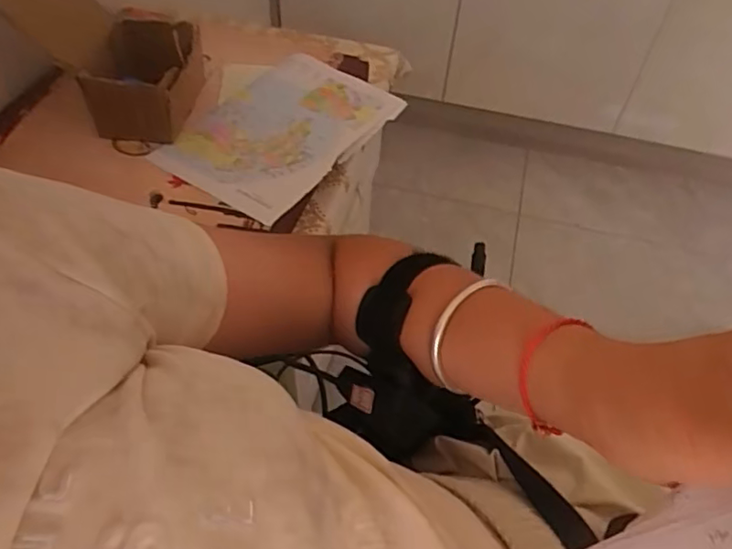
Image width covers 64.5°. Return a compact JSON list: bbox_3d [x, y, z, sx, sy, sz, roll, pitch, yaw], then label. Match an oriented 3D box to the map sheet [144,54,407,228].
[{"bbox_3d":[-0.100,-0.165,0.627,0.196,0.025,0.215,31,56,20],"label":"map sheet"}]

